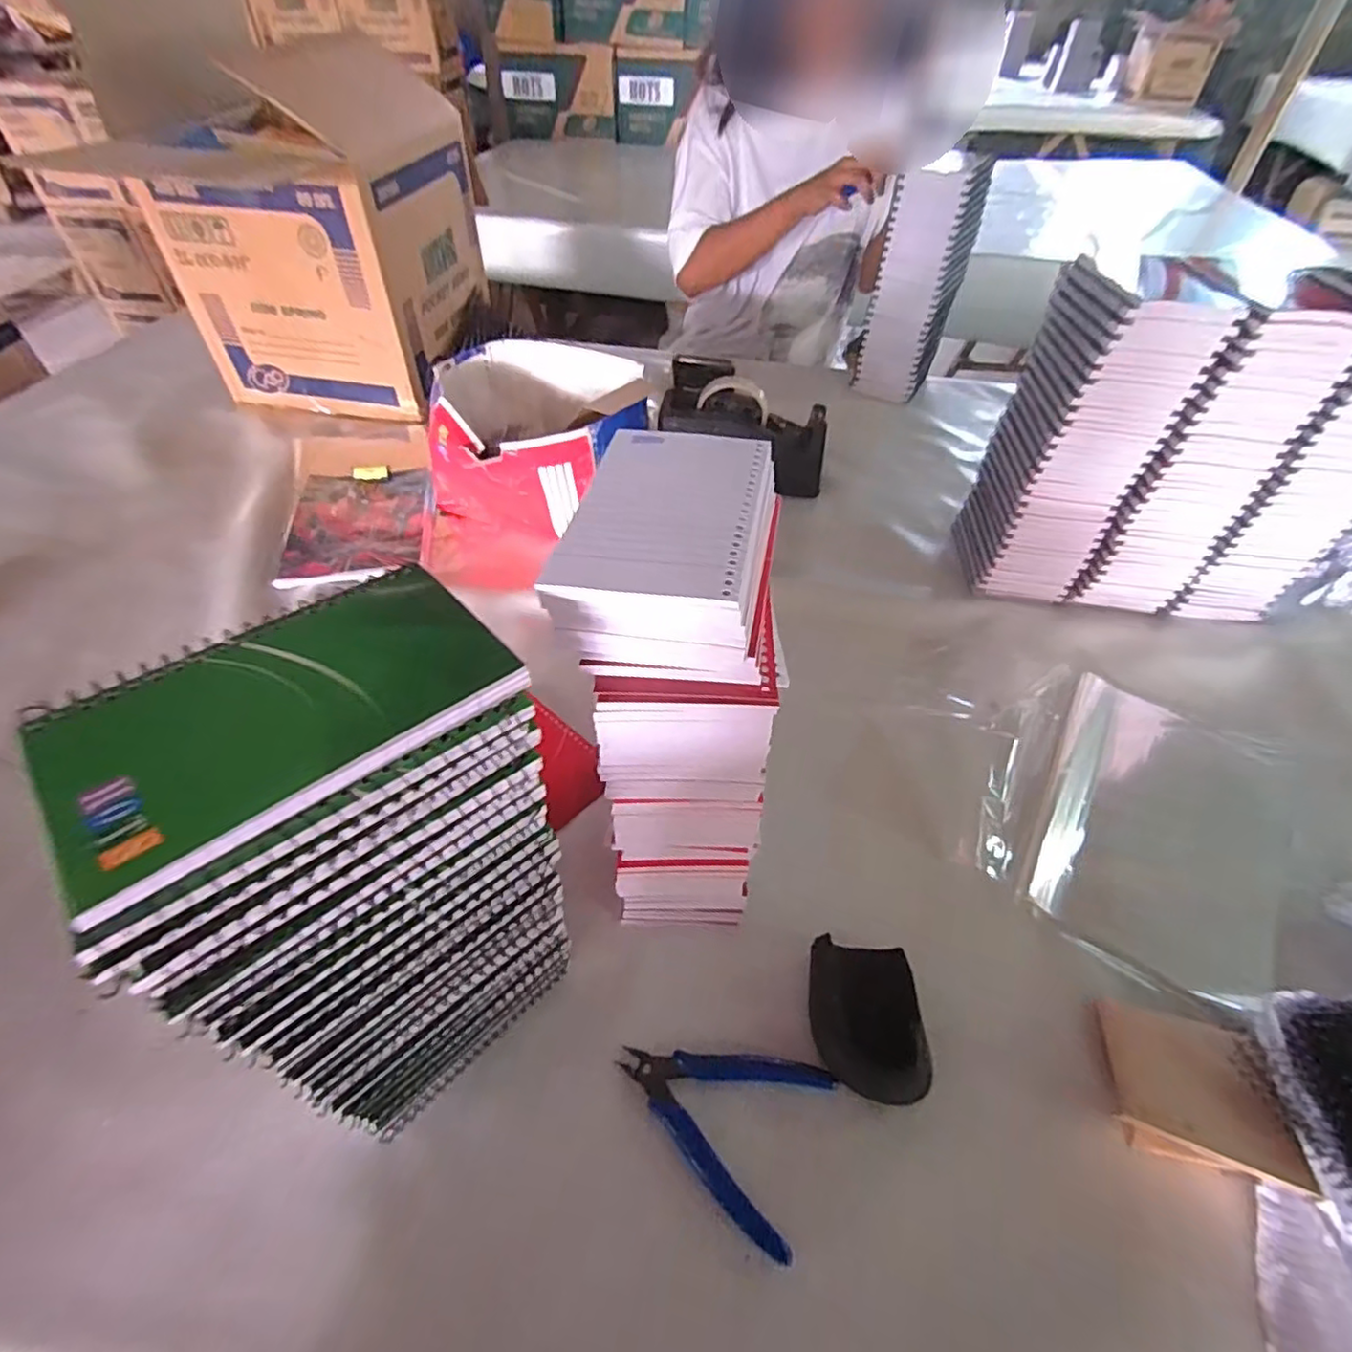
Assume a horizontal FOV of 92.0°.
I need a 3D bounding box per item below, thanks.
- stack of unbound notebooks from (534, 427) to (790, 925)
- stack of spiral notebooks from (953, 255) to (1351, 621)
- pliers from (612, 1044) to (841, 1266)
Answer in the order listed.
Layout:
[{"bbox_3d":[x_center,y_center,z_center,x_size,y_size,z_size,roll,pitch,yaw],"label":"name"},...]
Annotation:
[{"bbox_3d":[-0.003,0.017,0.376,0.107,0.281,0.138,2,48,0],"label":"stack of unbound notebooks"},{"bbox_3d":[0.455,-0.199,0.597,0.290,0.280,0.121,6,48,3],"label":"stack of spiral notebooks"},{"bbox_3d":[0.023,0.246,0.373,0.115,0.006,0.087,22,51,17],"label":"pliers"}]

